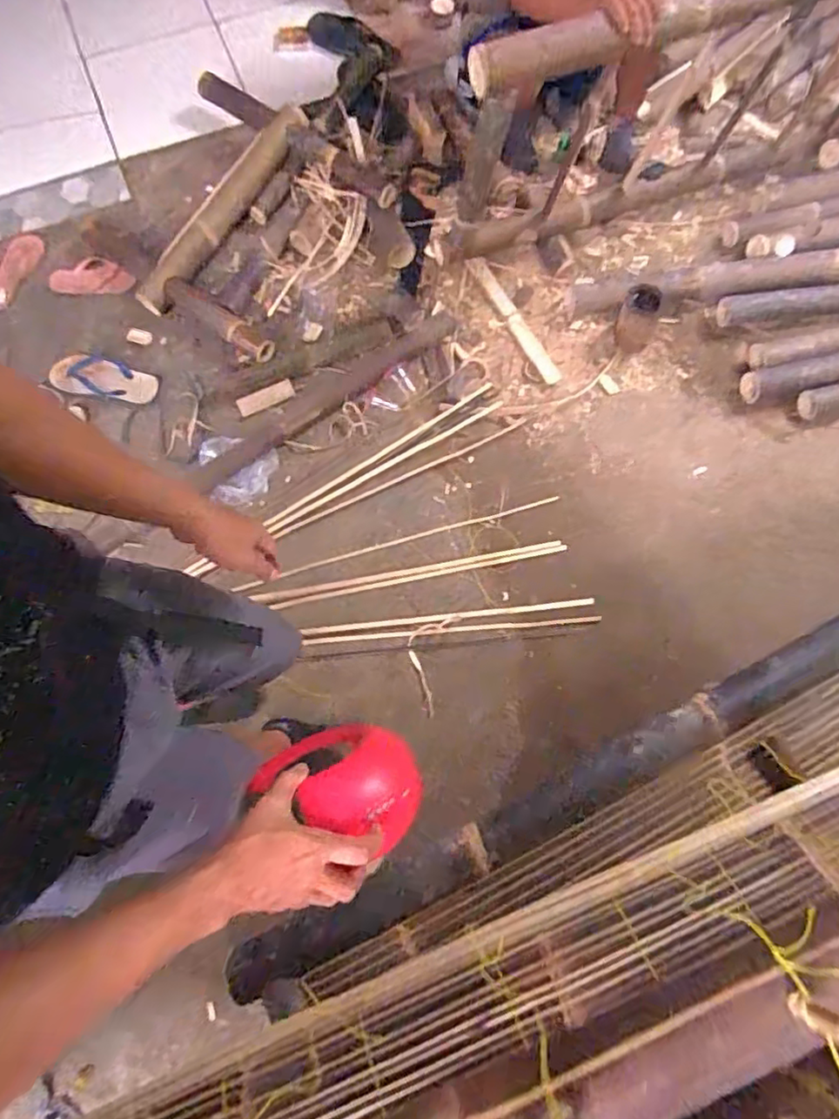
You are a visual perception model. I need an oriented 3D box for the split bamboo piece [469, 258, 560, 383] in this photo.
[{"bbox_3d":[0.260,-0.659,1.712,0.059,0.016,0.442,-22,74,-17],"label":"split bamboo piece"}]

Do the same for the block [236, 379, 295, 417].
[{"bbox_3d":[-0.402,-0.421,1.629,0.150,0.018,0.048,-25,75,-7],"label":"block"}]

